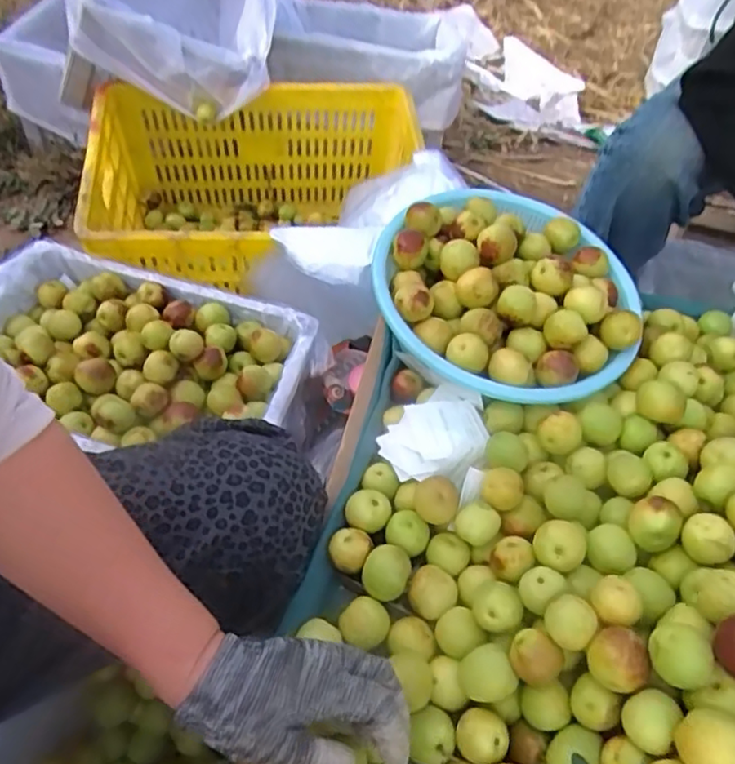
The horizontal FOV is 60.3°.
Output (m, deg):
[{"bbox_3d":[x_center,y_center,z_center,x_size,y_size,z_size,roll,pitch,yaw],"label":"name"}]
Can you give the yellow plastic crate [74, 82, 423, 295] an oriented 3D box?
[{"bbox_3d":[-0.181,-0.288,1.072,0.500,0.276,0.374,-1,54,-7],"label":"yellow plastic crate"}]

